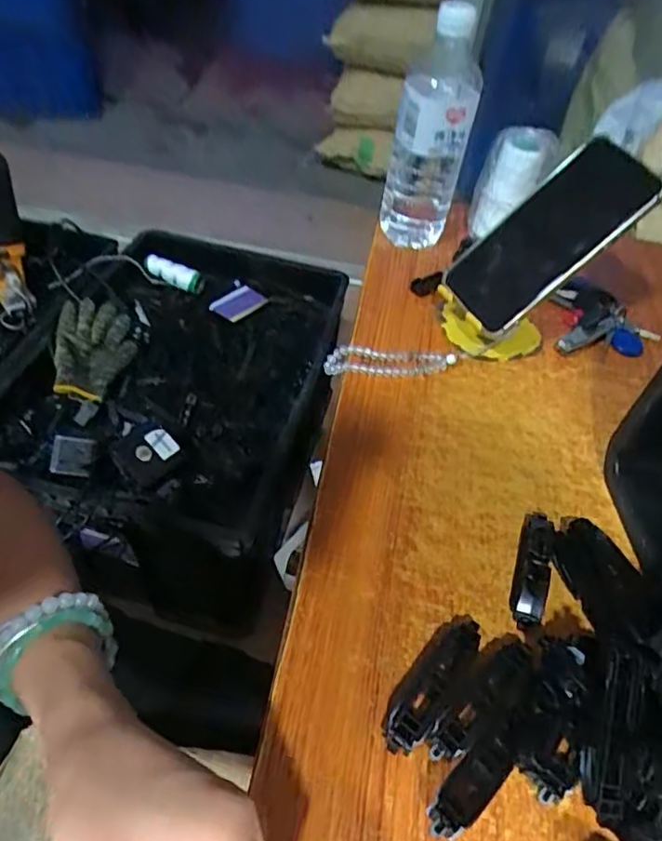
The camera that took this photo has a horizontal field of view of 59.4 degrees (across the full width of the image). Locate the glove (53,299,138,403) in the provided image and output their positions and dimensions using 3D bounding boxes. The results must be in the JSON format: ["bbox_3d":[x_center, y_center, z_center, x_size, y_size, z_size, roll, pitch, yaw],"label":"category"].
[{"bbox_3d":[-0.369,-0.108,0.907,0.109,0.024,0.184,11,54,-30],"label":"glove"}]

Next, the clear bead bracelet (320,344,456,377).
[{"bbox_3d":[0.050,-0.049,0.492,0.109,0.010,0.028,5,48,-2],"label":"clear bead bracelet"}]

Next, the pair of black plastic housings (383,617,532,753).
[{"bbox_3d":[0.056,0.140,0.316,0.024,0.016,0.085,32,52,21],"label":"pair of black plastic housings"}]

